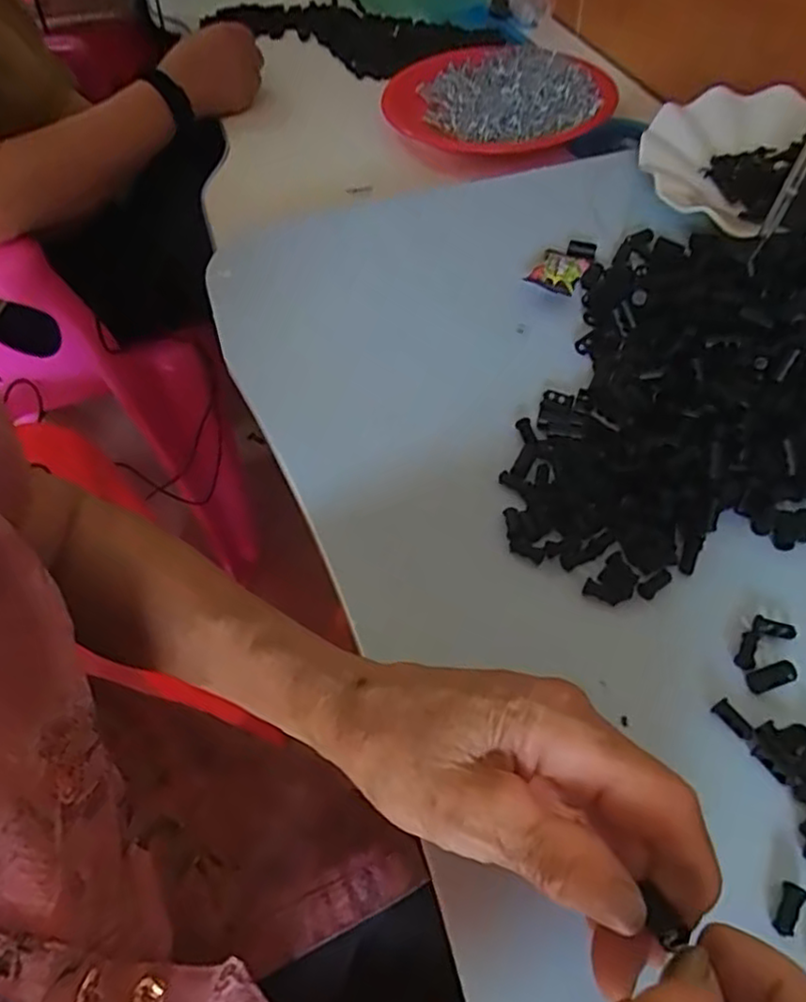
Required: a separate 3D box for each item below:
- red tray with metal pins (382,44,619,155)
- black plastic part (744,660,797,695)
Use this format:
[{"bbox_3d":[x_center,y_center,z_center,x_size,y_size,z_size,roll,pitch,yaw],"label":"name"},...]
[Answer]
[{"bbox_3d":[0.089,-0.418,0.717,0.246,0.036,0.243,13,54,14],"label":"red tray with metal pins"},{"bbox_3d":[0.151,0.072,0.282,0.021,0.004,0.009,-17,53,-9],"label":"black plastic part"}]

